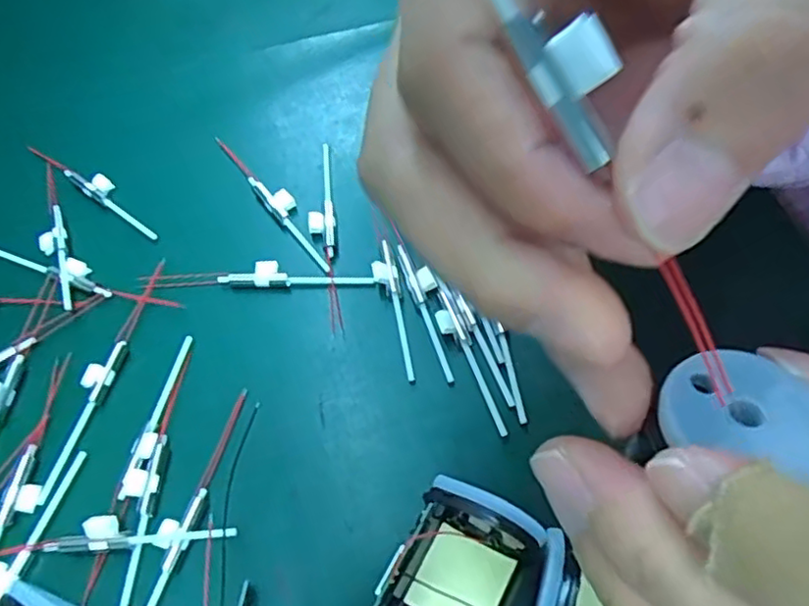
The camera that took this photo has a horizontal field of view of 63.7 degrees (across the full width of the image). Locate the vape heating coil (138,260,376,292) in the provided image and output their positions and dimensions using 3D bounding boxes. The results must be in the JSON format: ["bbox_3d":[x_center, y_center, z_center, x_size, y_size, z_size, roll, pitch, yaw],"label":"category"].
[{"bbox_3d":[-0.057,-0.011,0.252,0.089,0.004,0.010,-3,59,3],"label":"vape heating coil"}]

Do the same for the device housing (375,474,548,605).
[{"bbox_3d":[0.015,0.080,0.188,0.037,0.016,0.049,24,63,17],"label":"device housing"}]

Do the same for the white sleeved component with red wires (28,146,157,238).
[{"bbox_3d":[-0.134,-0.051,0.281,0.077,0.005,0.010,34,90,14],"label":"white sleeved component with red wires"}]

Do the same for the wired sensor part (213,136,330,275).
[{"bbox_3d":[-0.054,-0.044,0.270,0.011,0.007,0.080,-34,62,-15],"label":"wired sensor part"}]

